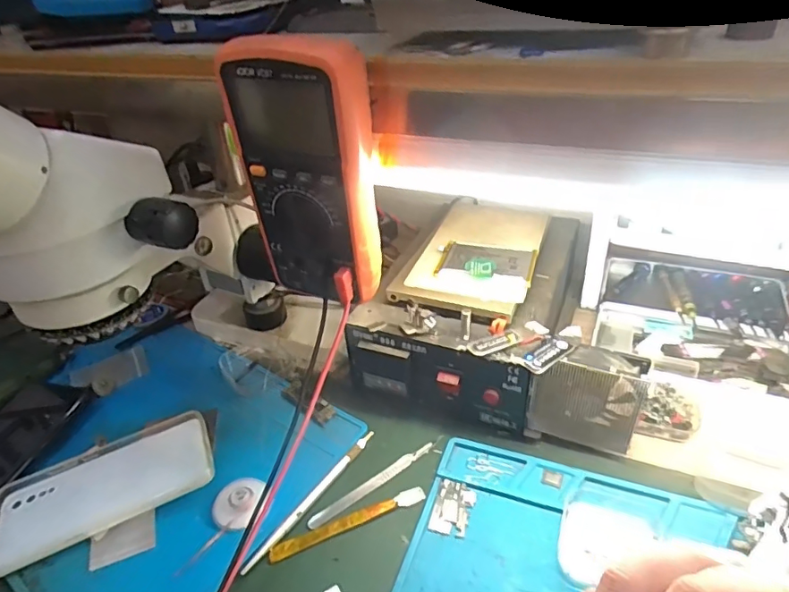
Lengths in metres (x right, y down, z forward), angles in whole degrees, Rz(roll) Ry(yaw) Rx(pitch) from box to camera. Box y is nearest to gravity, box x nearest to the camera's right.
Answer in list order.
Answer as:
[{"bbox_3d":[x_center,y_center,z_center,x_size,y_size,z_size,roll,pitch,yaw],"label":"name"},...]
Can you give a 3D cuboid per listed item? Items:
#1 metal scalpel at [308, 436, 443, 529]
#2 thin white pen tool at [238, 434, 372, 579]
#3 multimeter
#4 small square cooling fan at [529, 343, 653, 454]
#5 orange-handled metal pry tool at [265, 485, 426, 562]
[{"bbox_3d":[-0.012,0.148,0.417,0.128,0.006,0.011,-28,41,-27],"label":"metal scalpel"},{"bbox_3d":[-0.062,0.155,0.406,0.008,0.006,0.146,18,43,30],"label":"thin white pen tool"},{"bbox_3d":[-0.055,-0.075,0.345,0.092,0.170,0.045,9,37,20],"label":"multimeter"},{"bbox_3d":[0.154,0.083,0.414,0.082,0.085,0.034,10,39,22],"label":"small square cooling fan"},{"bbox_3d":[-0.034,0.169,0.386,0.120,0.004,0.013,-17,37,-15],"label":"orange-handled metal pry tool"}]

